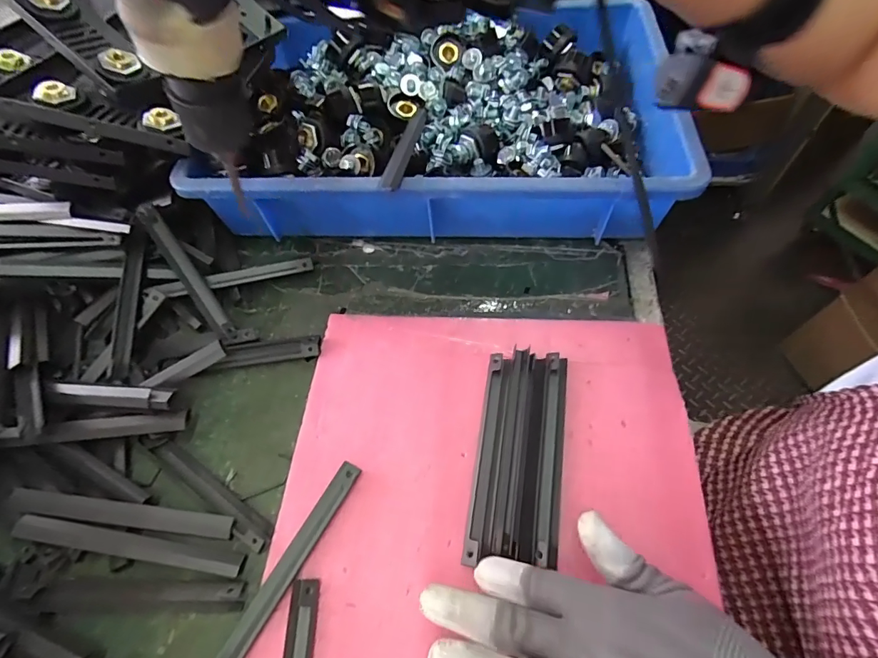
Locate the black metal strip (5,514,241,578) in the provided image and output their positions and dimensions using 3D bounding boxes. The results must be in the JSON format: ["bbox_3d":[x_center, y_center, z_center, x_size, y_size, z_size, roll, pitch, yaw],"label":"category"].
[{"bbox_3d":[-0.201,0.141,0.284,0.146,0.004,0.014,10,46,1],"label":"black metal strip"}]

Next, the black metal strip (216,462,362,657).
[{"bbox_3d":[-0.097,0.151,0.278,0.017,0.010,0.143,25,65,17],"label":"black metal strip"}]

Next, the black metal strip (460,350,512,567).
[{"bbox_3d":[0.036,0.085,0.309,0.017,0.012,0.144,8,61,8],"label":"black metal strip"}]

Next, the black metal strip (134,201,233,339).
[{"bbox_3d":[-0.223,-0.050,0.383,0.016,0.011,0.144,-35,84,-15],"label":"black metal strip"}]

